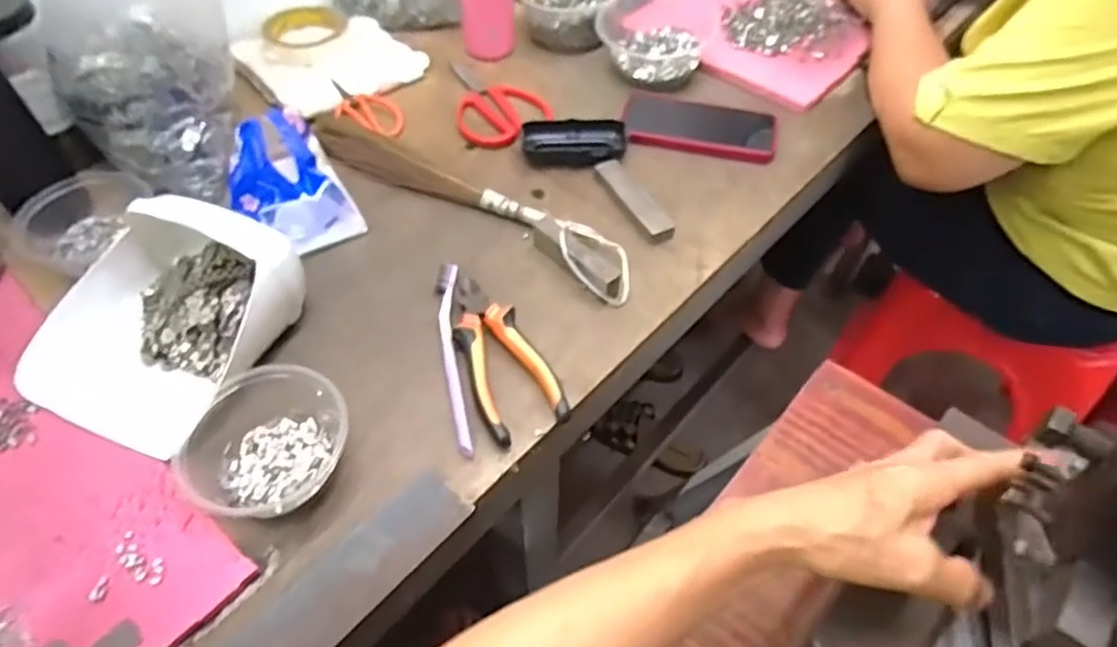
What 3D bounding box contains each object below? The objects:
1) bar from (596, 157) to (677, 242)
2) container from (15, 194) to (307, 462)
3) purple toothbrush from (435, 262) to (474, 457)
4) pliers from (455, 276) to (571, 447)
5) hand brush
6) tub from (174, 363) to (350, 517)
[{"bbox_3d":[0.073,-0.122,0.644,0.028,0.014,0.112,-21,59,-18],"label":"bar"},{"bbox_3d":[-0.299,-0.012,0.494,0.148,0.077,0.177,21,56,10],"label":"container"},{"bbox_3d":[-0.085,0.023,0.528,0.019,0.014,0.175,-5,55,-8],"label":"purple toothbrush"},{"bbox_3d":[-0.051,0.022,0.525,0.063,0.021,0.151,-20,59,-18],"label":"pliers"},{"bbox_3d":[-0.091,-0.128,0.629,0.374,0.024,0.060,29,58,15],"label":"hand brush"},{"bbox_3d":[-0.202,0.084,0.459,0.103,0.040,0.106,2,55,-3],"label":"tub"}]

